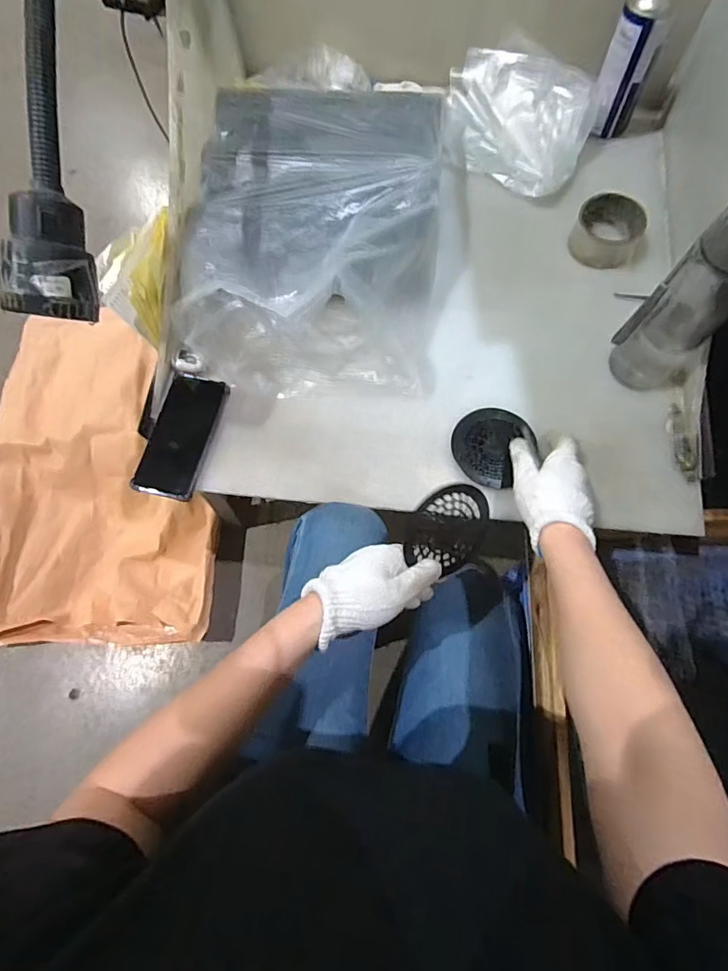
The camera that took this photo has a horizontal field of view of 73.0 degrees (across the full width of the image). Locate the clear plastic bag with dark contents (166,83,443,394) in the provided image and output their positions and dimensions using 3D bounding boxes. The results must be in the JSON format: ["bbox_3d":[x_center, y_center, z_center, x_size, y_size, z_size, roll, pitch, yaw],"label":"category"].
[{"bbox_3d":[-0.048,-0.330,0.639,0.335,0.135,0.410,6,72,3],"label":"clear plastic bag with dark contents"}]

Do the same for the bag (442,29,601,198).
[{"bbox_3d":[0.218,-0.541,0.724,0.224,0.082,0.153,31,76,11],"label":"bag"}]

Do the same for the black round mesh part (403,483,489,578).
[{"bbox_3d":[0.082,0.039,0.474,0.091,0.010,0.084,-11,117,-23],"label":"black round mesh part"}]

